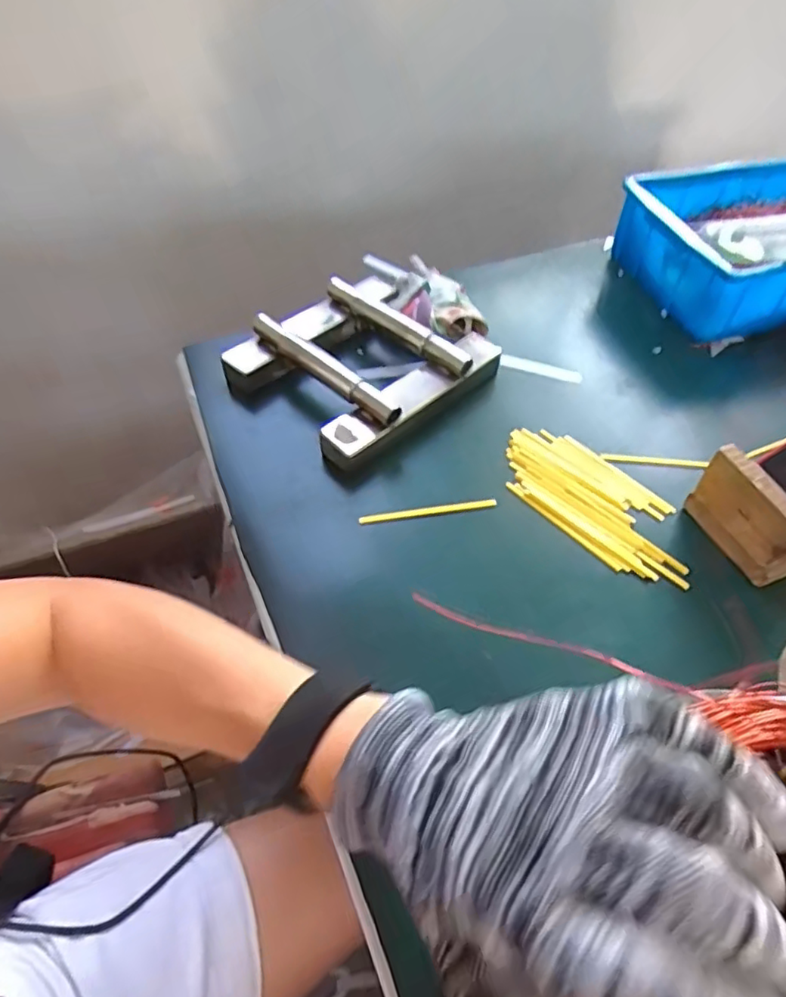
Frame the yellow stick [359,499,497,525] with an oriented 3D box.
[{"bbox_3d":[0.028,0.010,0.477,0.109,0.006,0.007,-7,51,-6],"label":"yellow stick"}]

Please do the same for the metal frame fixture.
[{"bbox_3d":[-0.030,-0.128,0.567,0.188,0.056,0.198,34,58,24],"label":"metal frame fixture"}]

